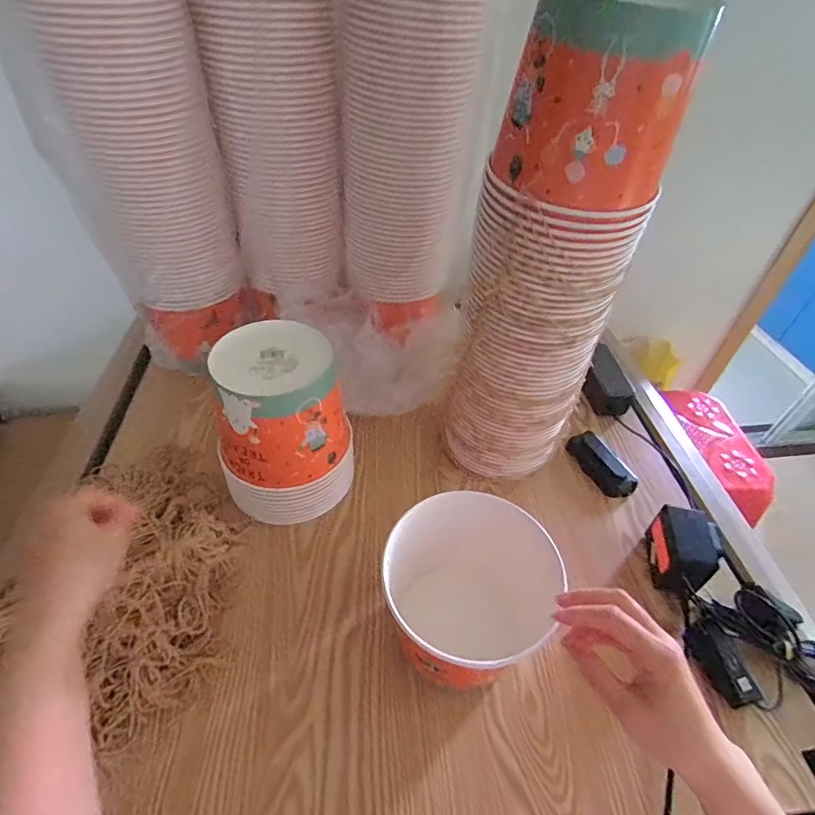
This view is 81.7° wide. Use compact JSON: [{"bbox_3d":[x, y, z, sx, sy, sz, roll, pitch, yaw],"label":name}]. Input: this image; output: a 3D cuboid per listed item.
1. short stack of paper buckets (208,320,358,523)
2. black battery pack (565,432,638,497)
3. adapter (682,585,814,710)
[{"bbox_3d":[-0.144,0.024,0.572,0.151,0.204,0.142,-4,46,-9],"label":"short stack of paper buckets"},{"bbox_3d":[0.278,0.078,0.676,0.040,0.034,0.109,-19,50,-23],"label":"black battery pack"},{"bbox_3d":[0.390,0.251,0.498,0.175,0.049,0.132,-7,46,-12],"label":"adapter"}]

